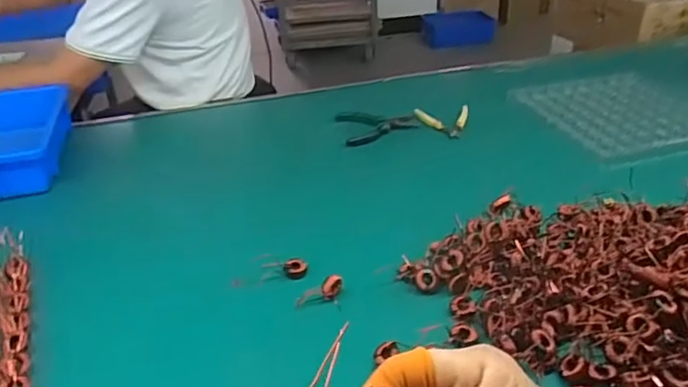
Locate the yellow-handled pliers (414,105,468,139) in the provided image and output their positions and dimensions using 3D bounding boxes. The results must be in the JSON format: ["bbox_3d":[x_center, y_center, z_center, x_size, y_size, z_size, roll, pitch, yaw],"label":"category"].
[{"bbox_3d":[0.177,-0.129,1.030,0.094,0.014,0.102,-4,30,0],"label":"yellow-handled pliers"}]

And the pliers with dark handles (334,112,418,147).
[{"bbox_3d":[0.052,-0.115,1.010,0.141,0.022,0.095,0,30,7],"label":"pliers with dark handles"}]

